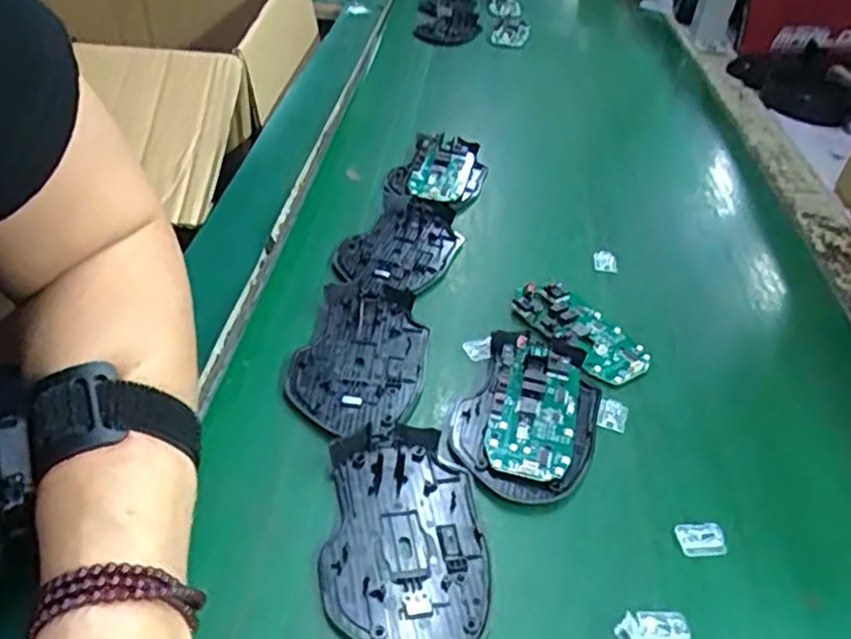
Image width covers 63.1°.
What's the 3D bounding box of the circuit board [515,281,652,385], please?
[{"bbox_3d":[0.100,0.006,0.442,0.042,0.010,0.088,-26,54,-28],"label":"circuit board"}]

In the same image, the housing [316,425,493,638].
[{"bbox_3d":[-0.010,0.097,0.317,0.073,0.006,0.111,-2,41,-9],"label":"housing"}]

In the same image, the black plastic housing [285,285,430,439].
[{"bbox_3d":[-0.036,0.022,0.392,0.069,0.011,0.102,12,40,8],"label":"black plastic housing"}]

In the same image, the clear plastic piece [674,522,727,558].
[{"bbox_3d":[0.132,0.104,0.330,0.021,0.007,0.016,-1,40,-7],"label":"clear plastic piece"}]

